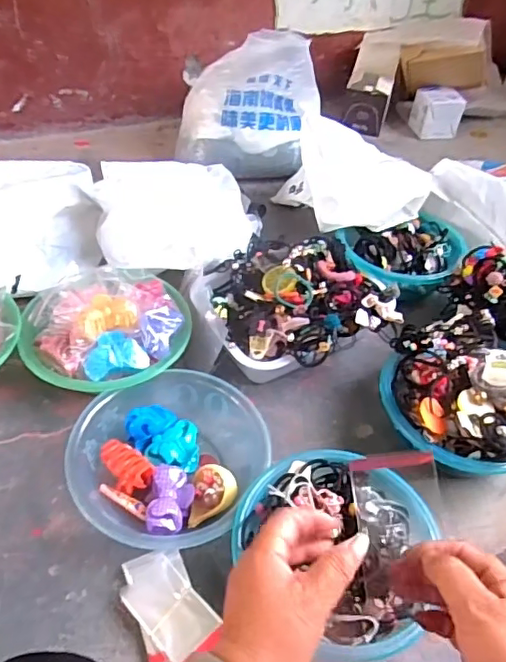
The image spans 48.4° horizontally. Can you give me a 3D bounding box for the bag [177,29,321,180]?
[{"bbox_3d":[-0.008,-0.476,1.201,0.304,0.229,0.190,4,46,-1],"label":"bag"}]

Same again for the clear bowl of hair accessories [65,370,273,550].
[{"bbox_3d":[-0.109,0.158,0.709,0.214,0.067,0.230,3,46,-3],"label":"clear bowl of hair accessories"}]

